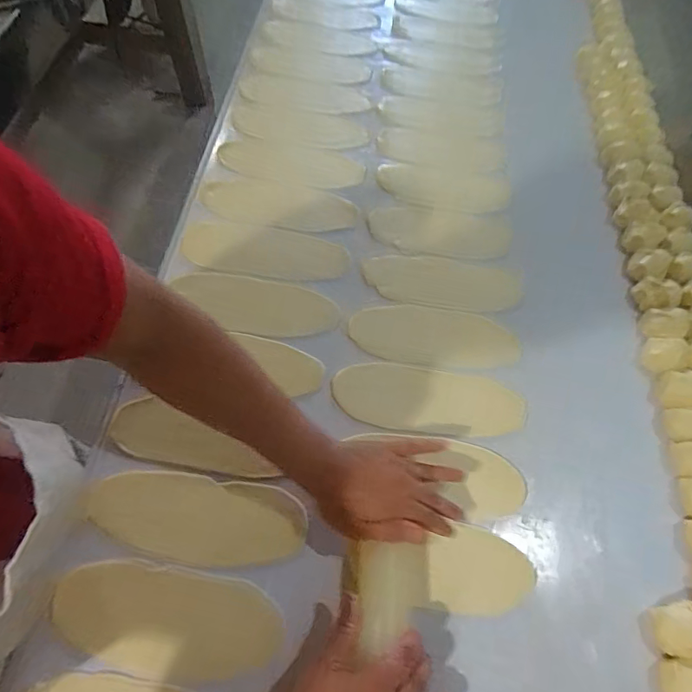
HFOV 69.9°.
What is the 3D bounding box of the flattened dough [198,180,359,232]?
[{"bbox_3d":[-0.103,-0.218,0.763,0.236,0.009,0.089,8,61,3],"label":"flattened dough"}]

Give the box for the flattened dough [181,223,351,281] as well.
[{"bbox_3d":[-0.113,-0.139,0.713,0.232,0.007,0.089,6,61,1],"label":"flattened dough"}]

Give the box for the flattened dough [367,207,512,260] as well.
[{"bbox_3d":[0.147,-0.172,0.758,0.218,0.015,0.089,1,61,-1],"label":"flattened dough"}]

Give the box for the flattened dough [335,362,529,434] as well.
[{"bbox_3d":[0.106,0.069,0.620,0.240,0.006,0.087,8,57,-4],"label":"flattened dough"}]

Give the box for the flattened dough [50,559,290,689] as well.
[{"bbox_3d":[-0.167,0.258,0.462,0.206,0.011,0.088,11,69,2],"label":"flattened dough"}]

